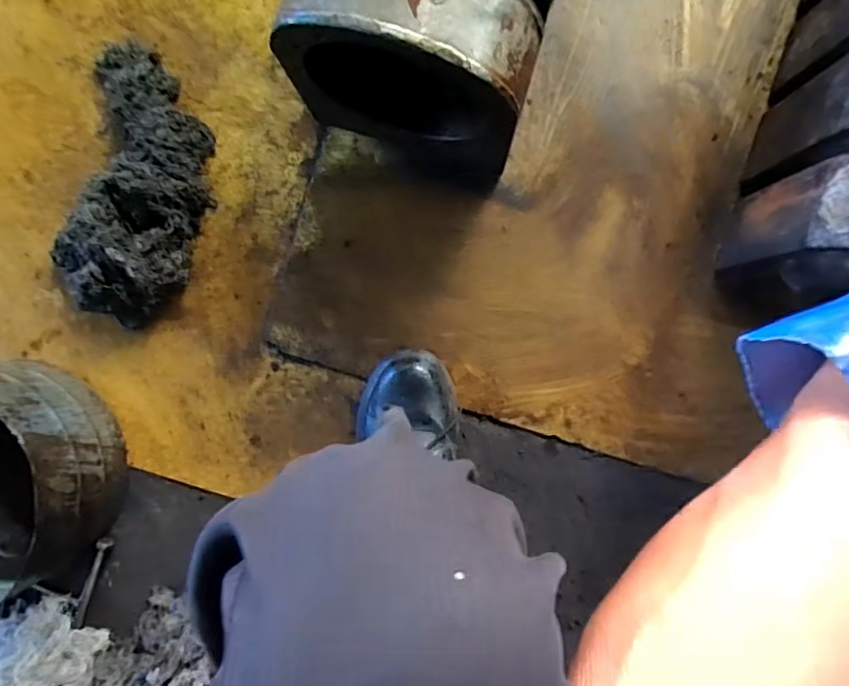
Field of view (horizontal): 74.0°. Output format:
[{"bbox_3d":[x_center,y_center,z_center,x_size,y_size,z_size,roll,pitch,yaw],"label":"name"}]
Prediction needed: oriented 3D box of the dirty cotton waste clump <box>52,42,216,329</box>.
[{"bbox_3d":[-0.330,-0.179,0.634,0.159,0.068,0.308,15,92,4],"label":"dirty cotton waste clump"}]

